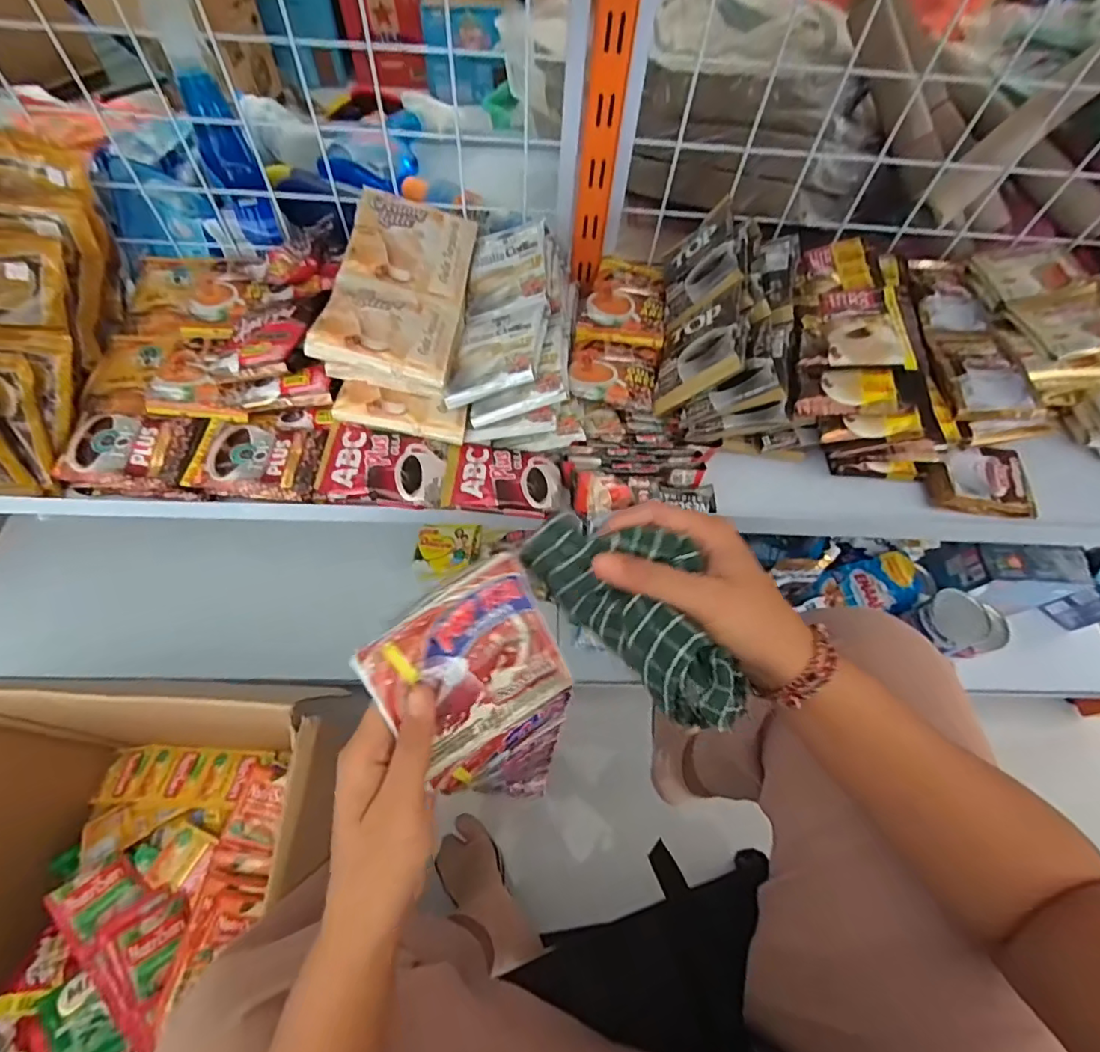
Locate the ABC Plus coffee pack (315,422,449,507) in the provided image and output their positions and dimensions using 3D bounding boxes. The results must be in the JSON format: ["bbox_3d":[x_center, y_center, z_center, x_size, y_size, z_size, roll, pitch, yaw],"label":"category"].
[{"bbox_3d":[-0.140,-0.053,0.465,0.097,0.017,0.070,5,61,-1],"label":"ABC Plus coffee pack"}]

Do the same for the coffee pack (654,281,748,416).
[{"bbox_3d":[0.129,-0.152,0.469,0.023,0.080,0.098,27,60,-32],"label":"coffee pack"}]

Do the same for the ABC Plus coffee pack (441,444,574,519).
[{"bbox_3d":[-0.036,-0.040,0.473,0.108,0.021,0.070,6,61,0],"label":"ABC Plus coffee pack"}]

